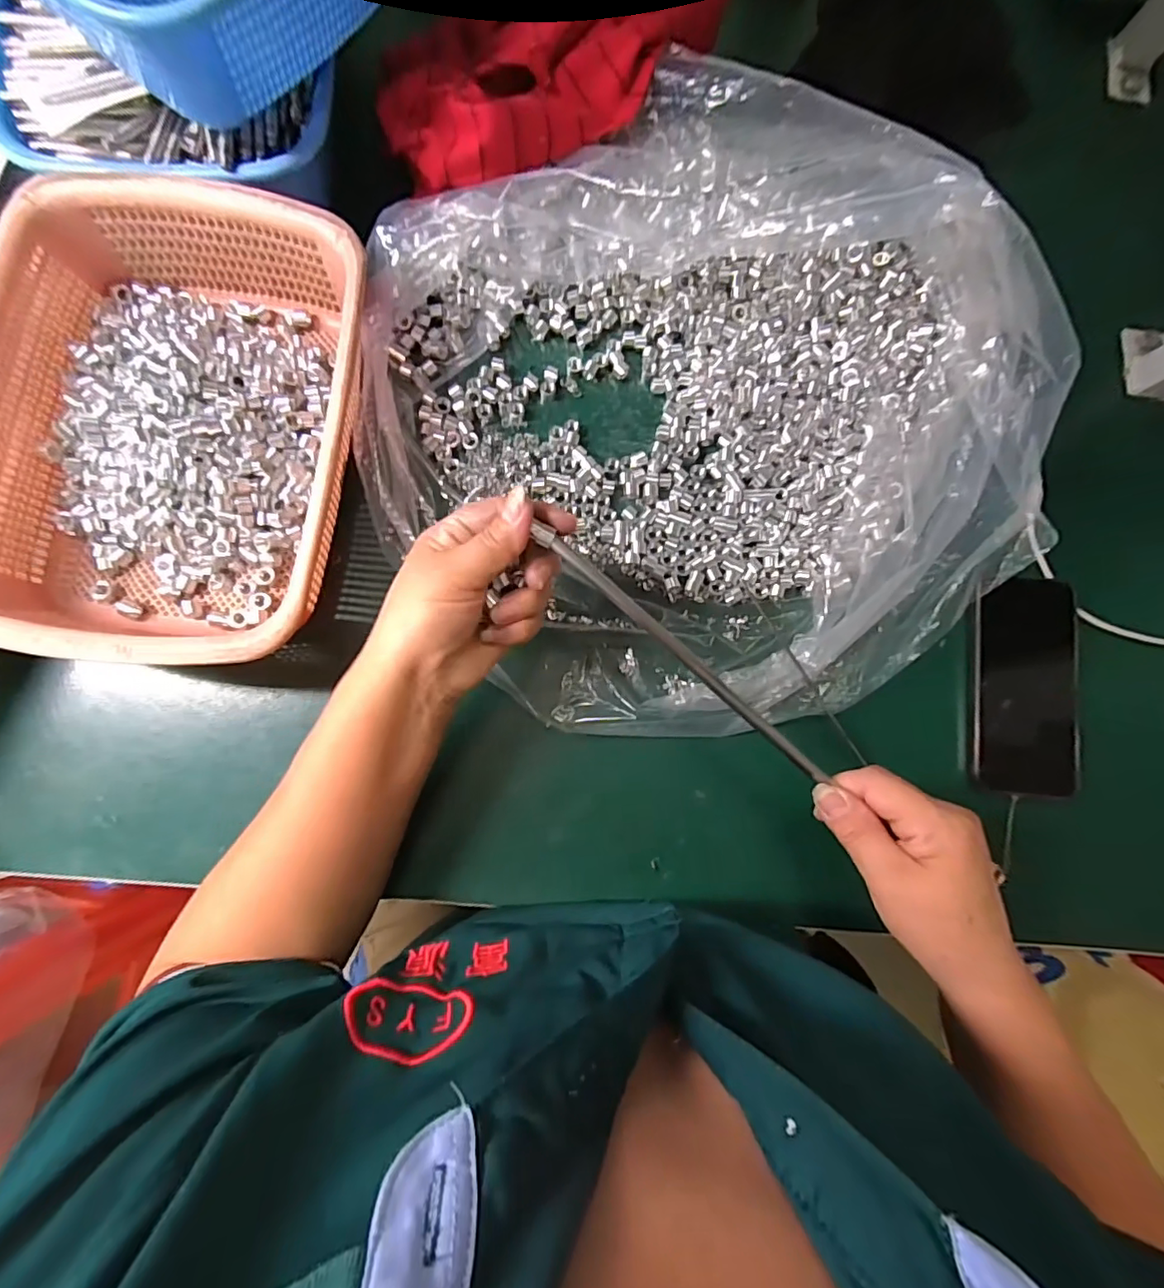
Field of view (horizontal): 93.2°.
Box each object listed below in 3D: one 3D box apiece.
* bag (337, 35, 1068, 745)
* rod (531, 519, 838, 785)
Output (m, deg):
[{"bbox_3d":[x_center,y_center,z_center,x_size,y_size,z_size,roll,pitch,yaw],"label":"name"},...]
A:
[{"bbox_3d":[0.090,-0.167,0.367,0.453,0.108,0.446,-30,86,-8],"label":"bag"},{"bbox_3d":[0.058,0.010,0.305,0.215,0.008,0.011,41,81,-8],"label":"rod"}]

